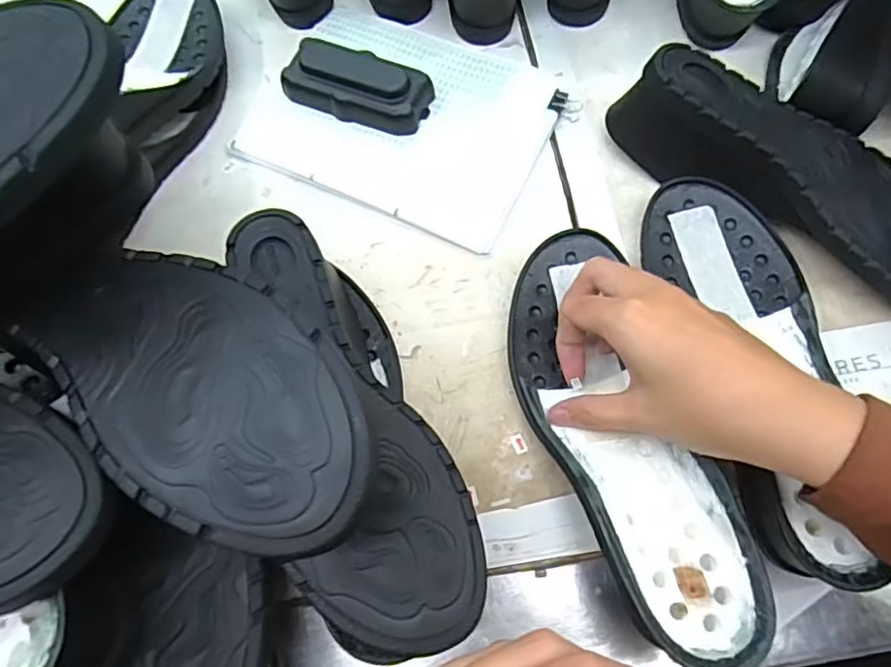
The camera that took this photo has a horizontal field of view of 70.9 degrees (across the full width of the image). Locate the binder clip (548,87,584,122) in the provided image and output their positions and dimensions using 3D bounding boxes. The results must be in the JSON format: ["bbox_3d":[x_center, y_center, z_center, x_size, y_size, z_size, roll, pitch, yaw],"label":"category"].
[{"bbox_3d":[0.091,-0.173,0.469,0.024,0.008,0.022,24,72,11],"label":"binder clip"}]

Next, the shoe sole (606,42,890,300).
[{"bbox_3d":[0.228,-0.105,0.408,0.240,0.061,0.089,36,75,14],"label":"shoe sole"}]

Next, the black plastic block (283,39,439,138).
[{"bbox_3d":[-0.065,-0.181,0.461,0.103,0.028,0.048,23,72,10],"label":"black plastic block"}]

